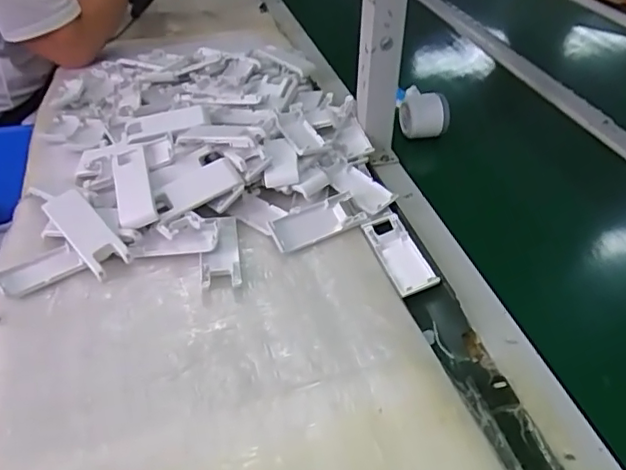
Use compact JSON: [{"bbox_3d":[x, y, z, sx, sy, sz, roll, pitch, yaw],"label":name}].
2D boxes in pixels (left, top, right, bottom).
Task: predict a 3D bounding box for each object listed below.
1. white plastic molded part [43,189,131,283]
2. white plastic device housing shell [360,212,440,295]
[{"bbox_3d":[-0.223,-0.004,0.548,0.105,0.023,0.035,41,50,19],"label":"white plastic molded part"},{"bbox_3d":[0.086,0.017,0.561,0.039,0.013,0.104,-9,40,-15],"label":"white plastic device housing shell"}]

